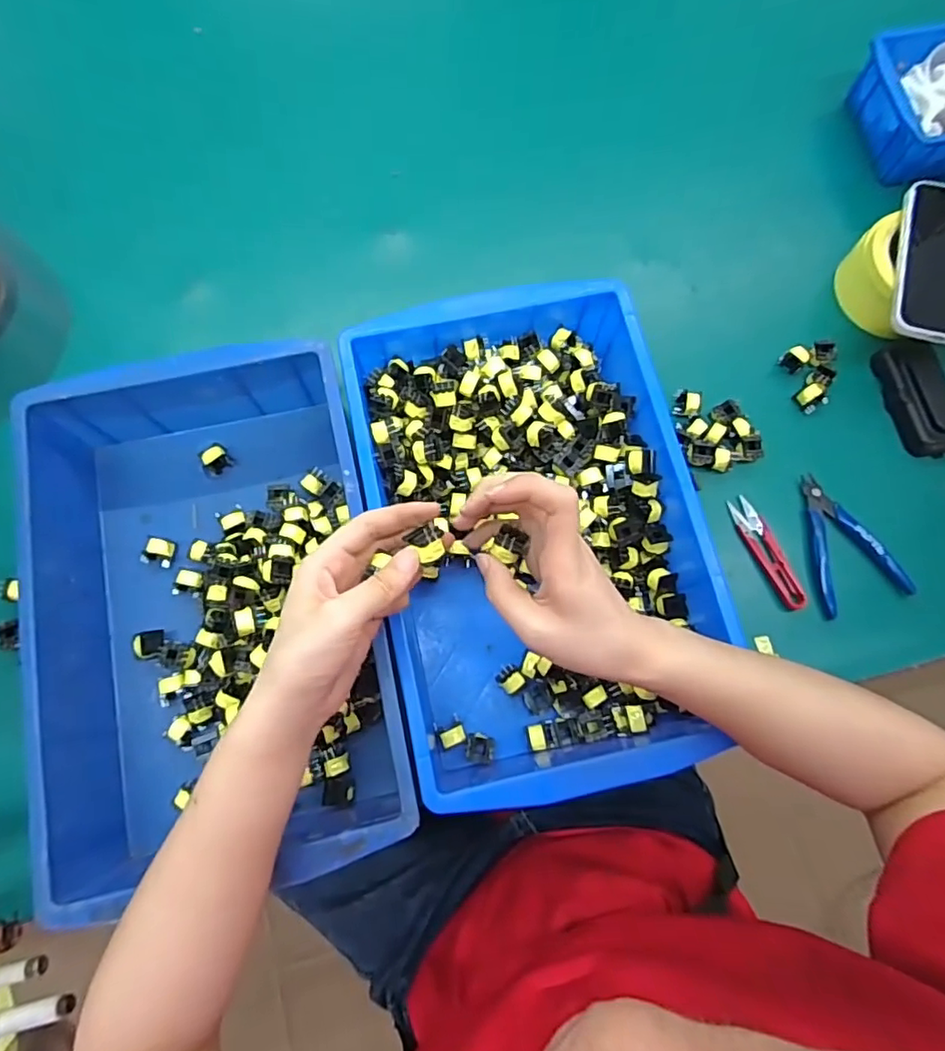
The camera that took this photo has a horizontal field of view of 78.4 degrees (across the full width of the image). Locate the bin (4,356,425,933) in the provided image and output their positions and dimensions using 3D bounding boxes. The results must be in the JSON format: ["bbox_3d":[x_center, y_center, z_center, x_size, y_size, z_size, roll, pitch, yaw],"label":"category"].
[{"bbox_3d":[-0.187,0.051,0.442,0.234,0.097,0.355,-13,78,-4],"label":"bin"}]

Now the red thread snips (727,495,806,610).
[{"bbox_3d":[0.254,0.022,0.496,0.023,0.007,0.101,-22,78,-6],"label":"red thread snips"}]

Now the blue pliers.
[{"bbox_3d":[0.313,0.013,0.497,0.072,0.012,0.118,-20,78,-5],"label":"blue pliers"}]

